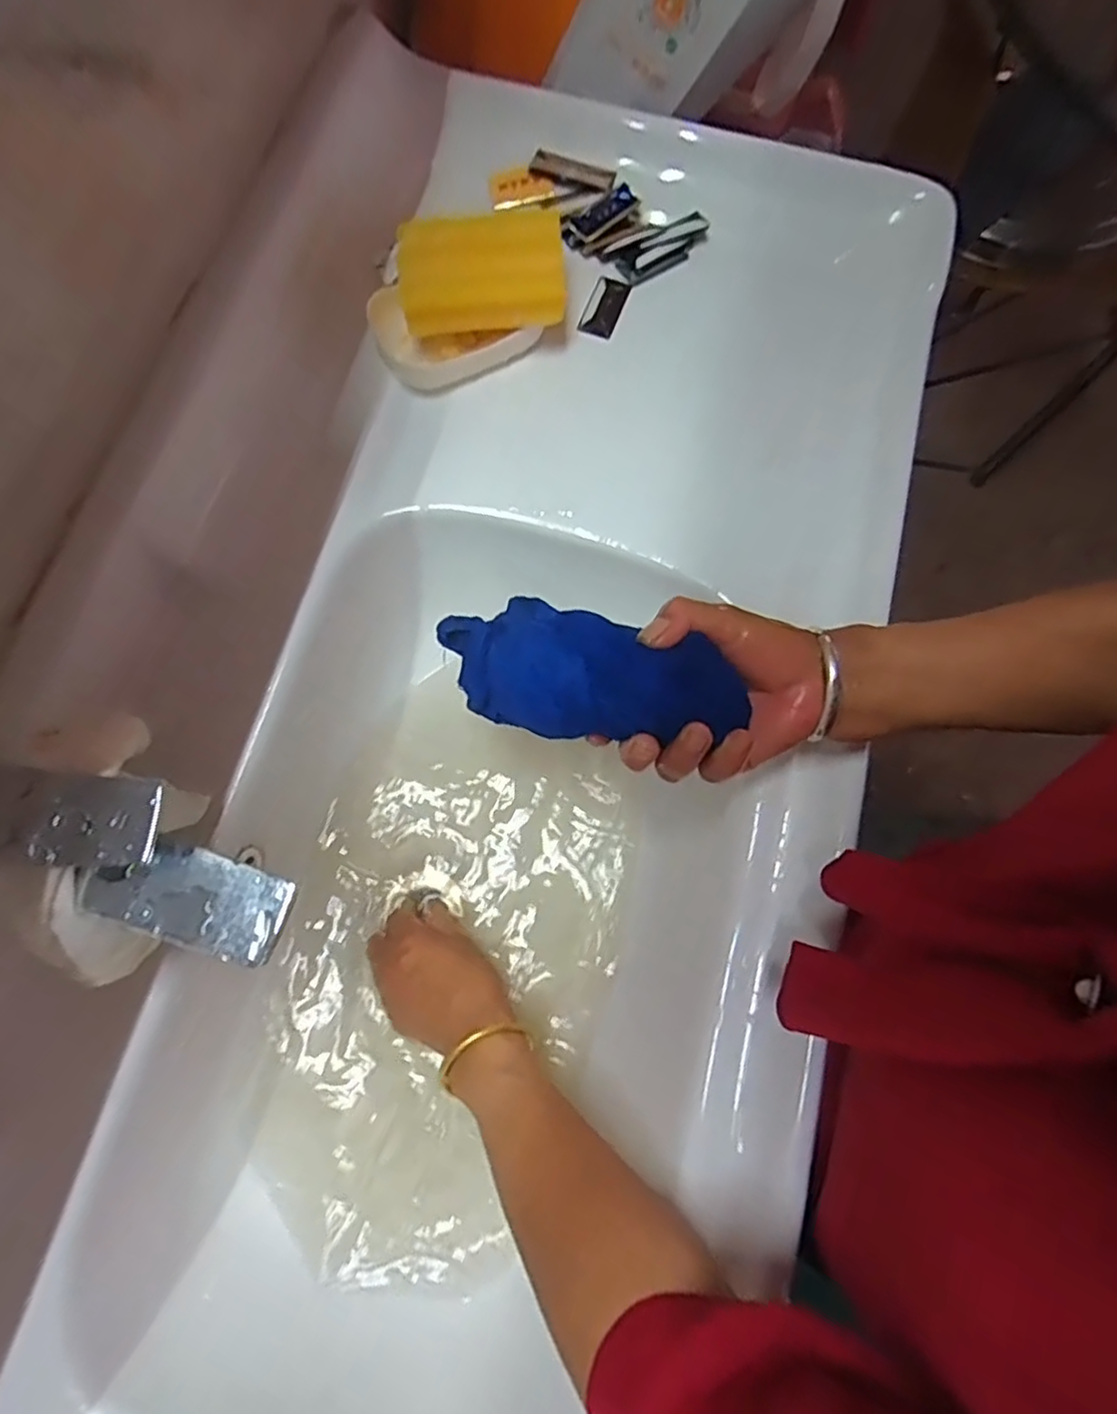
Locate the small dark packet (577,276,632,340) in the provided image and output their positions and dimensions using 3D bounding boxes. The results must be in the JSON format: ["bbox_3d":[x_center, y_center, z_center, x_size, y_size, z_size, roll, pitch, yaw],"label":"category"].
[{"bbox_3d":[0.035,-0.300,0.507,0.025,0.009,0.057,20,75,4],"label":"small dark packet"}]

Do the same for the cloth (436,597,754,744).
[{"bbox_3d":[0.011,-0.022,0.359,0.163,0.044,0.068,10,74,20],"label":"cloth"}]

